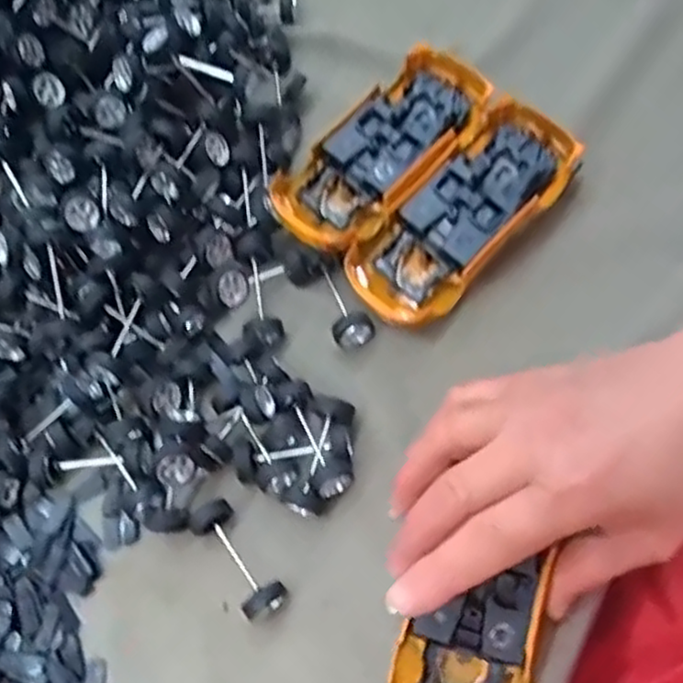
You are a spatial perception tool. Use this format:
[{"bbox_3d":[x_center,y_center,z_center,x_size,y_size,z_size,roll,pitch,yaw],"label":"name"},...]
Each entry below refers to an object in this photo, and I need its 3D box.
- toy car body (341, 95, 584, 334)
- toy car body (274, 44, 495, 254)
[{"bbox_3d":[0.062,-0.063,0.370,0.056,0.031,0.133,41,78,16],"label":"toy car body"},{"bbox_3d":[0.022,-0.097,0.383,0.055,0.030,0.128,40,77,18],"label":"toy car body"}]

